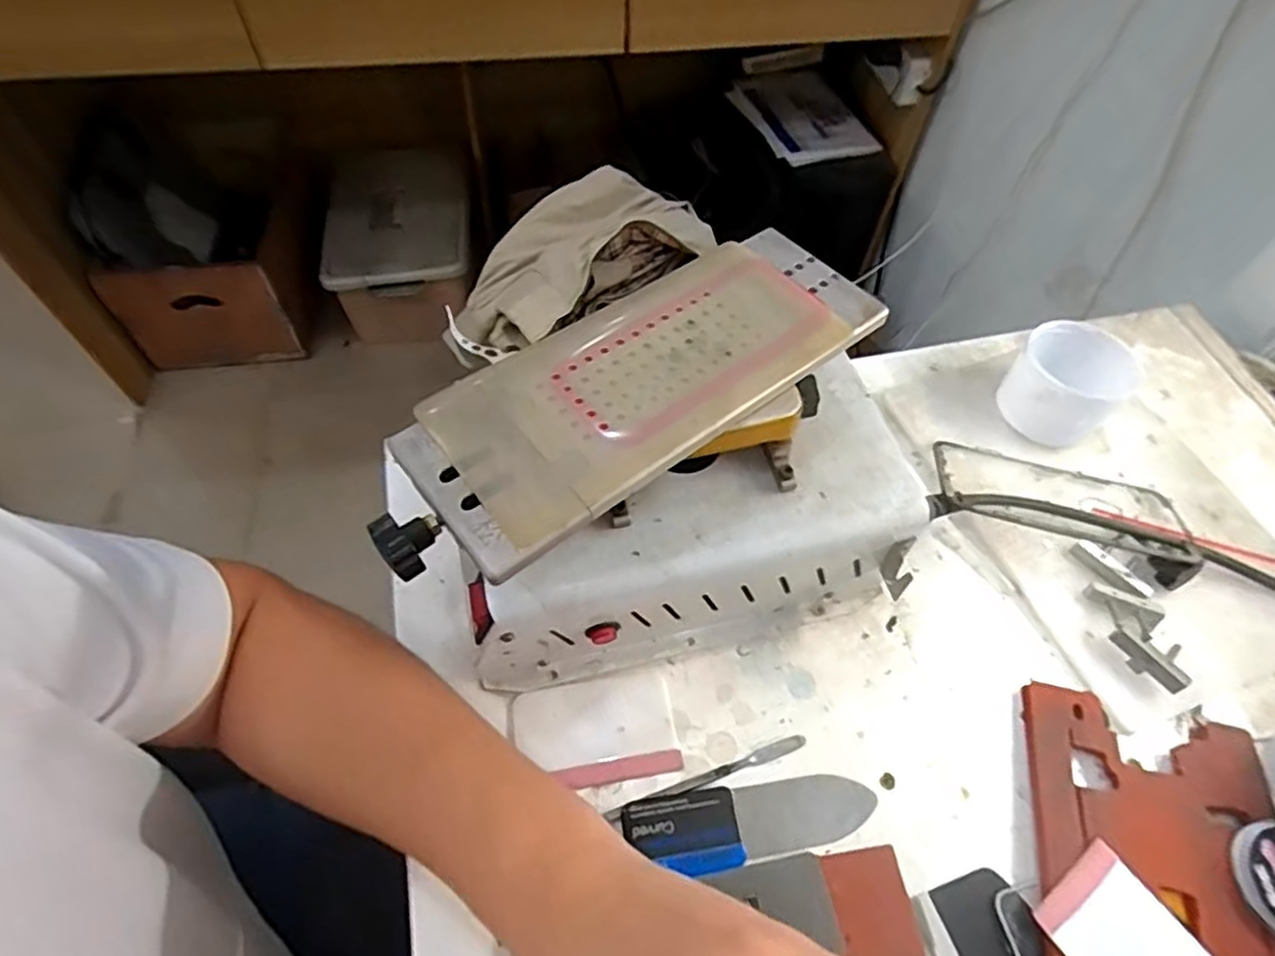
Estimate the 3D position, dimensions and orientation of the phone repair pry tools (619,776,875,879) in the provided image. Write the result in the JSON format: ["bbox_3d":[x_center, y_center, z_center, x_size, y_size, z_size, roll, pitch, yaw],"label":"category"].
[{"bbox_3d":[0.054,0.161,0.325,0.116,0.006,0.033,-9,57,-6],"label":"phone repair pry tools"}]

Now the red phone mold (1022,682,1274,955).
[{"bbox_3d":[0.238,0.188,0.313,0.107,0.009,0.169,11,57,7],"label":"red phone mold"}]

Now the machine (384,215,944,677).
[{"bbox_3d":[0.012,-0.001,0.341,0.228,0.153,0.132,-12,58,-8],"label":"machine"}]

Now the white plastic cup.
[{"bbox_3d":[0.274,-0.059,0.445,0.065,0.056,0.063,0,57,0],"label":"white plastic cup"}]

